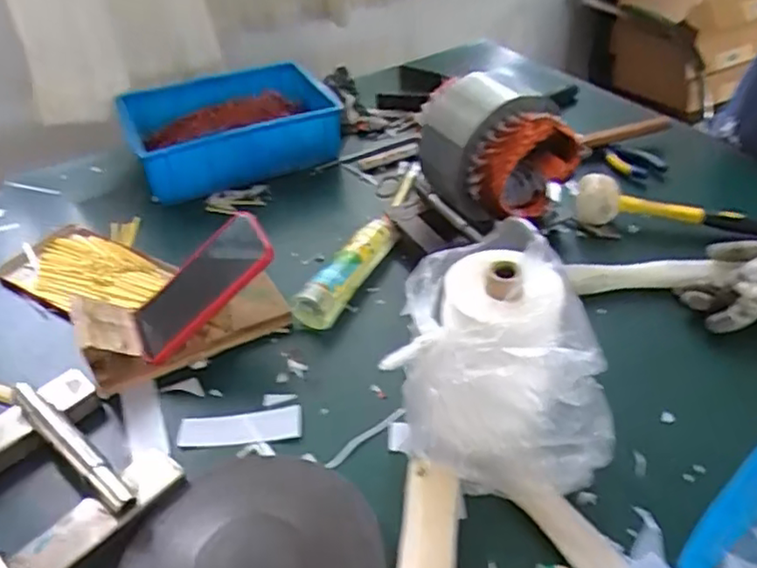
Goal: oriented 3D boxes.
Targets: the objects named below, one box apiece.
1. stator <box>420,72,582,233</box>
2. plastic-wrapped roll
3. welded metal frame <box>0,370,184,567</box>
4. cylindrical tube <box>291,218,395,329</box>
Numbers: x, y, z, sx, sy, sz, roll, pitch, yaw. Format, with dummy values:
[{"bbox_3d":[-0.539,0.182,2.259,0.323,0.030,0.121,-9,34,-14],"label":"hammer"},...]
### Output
[{"bbox_3d":[0.131,-0.157,0.746,0.136,0.141,0.157,-23,44,-21],"label":"stator"},{"bbox_3d":[0.101,0.063,0.533,0.164,0.167,0.159,8,42,13],"label":"plastic-wrapped roll"},{"bbox_3d":[-0.291,0.169,0.530,0.182,0.044,0.195,28,50,32],"label":"welded metal frame"},{"bbox_3d":[-0.033,-0.020,0.748,0.045,0.038,0.187,16,44,22],"label":"cylindrical tube"}]

